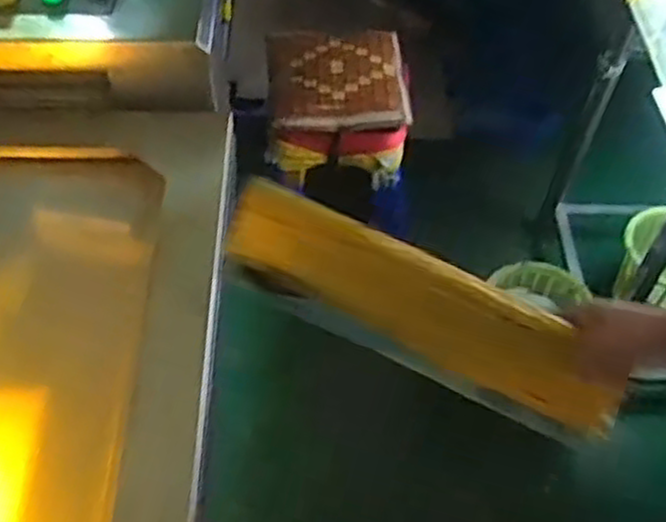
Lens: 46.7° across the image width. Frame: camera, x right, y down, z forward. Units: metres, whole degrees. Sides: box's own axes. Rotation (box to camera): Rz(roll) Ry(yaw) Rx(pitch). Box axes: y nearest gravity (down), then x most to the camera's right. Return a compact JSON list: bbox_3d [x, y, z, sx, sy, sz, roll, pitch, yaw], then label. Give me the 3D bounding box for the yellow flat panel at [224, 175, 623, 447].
[{"bbox_3d":[0.080,0.055,0.754,0.396,0.134,0.023,26,38,7],"label":"yellow flat panel"}]

